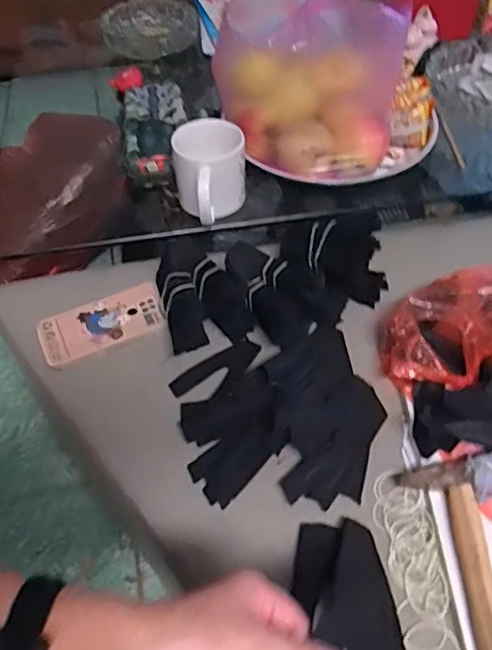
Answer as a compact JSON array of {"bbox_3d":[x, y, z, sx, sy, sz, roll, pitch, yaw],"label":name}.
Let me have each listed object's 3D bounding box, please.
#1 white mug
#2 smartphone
[{"bbox_3d":[-0.047,-0.198,0.756,0.089,0.090,0.102,-6,51,-3],"label":"white mug"},{"bbox_3d":[-0.175,-0.003,0.718,0.146,0.015,0.078,-19,53,-14],"label":"smartphone"}]

